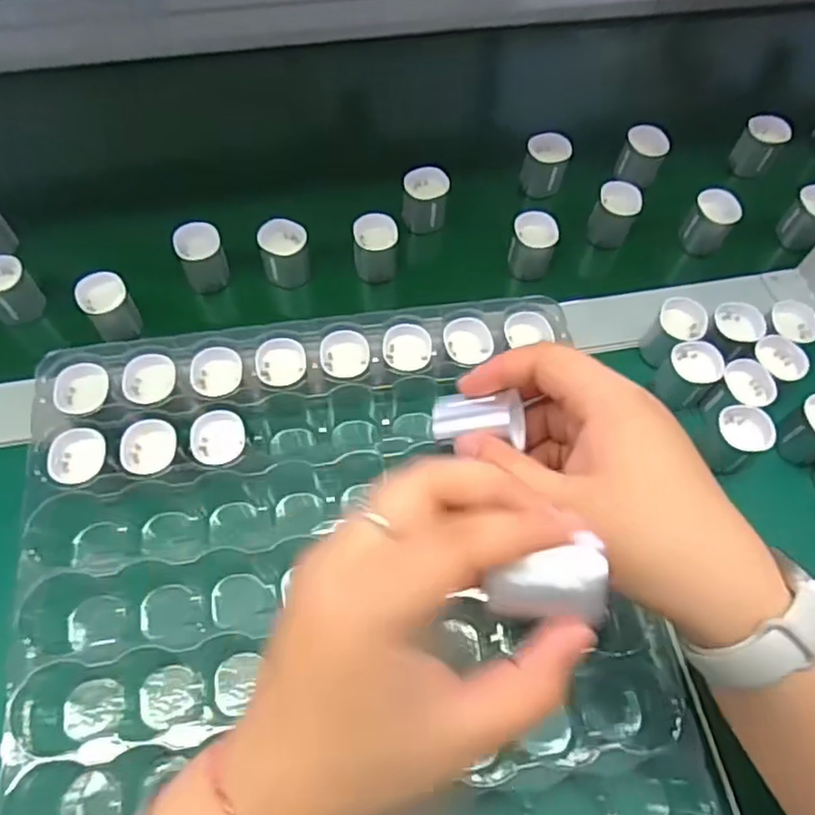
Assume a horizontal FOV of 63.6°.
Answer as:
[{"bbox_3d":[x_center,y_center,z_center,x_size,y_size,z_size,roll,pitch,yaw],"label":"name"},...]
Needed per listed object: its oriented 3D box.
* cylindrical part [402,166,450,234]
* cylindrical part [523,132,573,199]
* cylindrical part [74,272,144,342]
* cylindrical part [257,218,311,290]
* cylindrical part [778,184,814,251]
[{"bbox_3d":[0.013,-0.146,0.464,0.030,0.035,0.029,1,64,-3],"label":"cylindrical part"},{"bbox_3d":[0.101,-0.179,0.485,0.031,0.033,0.030,1,64,-3],"label":"cylindrical part"},{"bbox_3d":[-0.185,-0.062,0.408,0.028,0.034,0.029,1,64,-3],"label":"cylindrical part"},{"bbox_3d":[-0.081,-0.102,0.436,0.031,0.033,0.030,1,64,-3],"label":"cylindrical part"},{"bbox_3d":[0.286,-0.135,0.469,0.029,0.039,0.033,40,68,15],"label":"cylindrical part"}]

